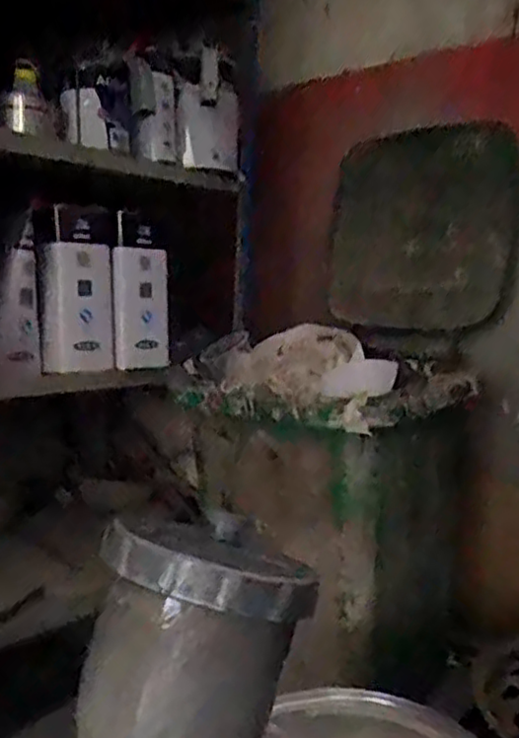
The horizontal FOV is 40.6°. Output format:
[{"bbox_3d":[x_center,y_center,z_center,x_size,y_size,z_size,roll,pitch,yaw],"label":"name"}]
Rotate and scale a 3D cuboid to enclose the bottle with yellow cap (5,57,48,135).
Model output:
[{"bbox_3d":[-0.324,-0.380,0.979,0.053,0.096,0.048,-2,8,-14],"label":"bottle with yellow cap"}]

